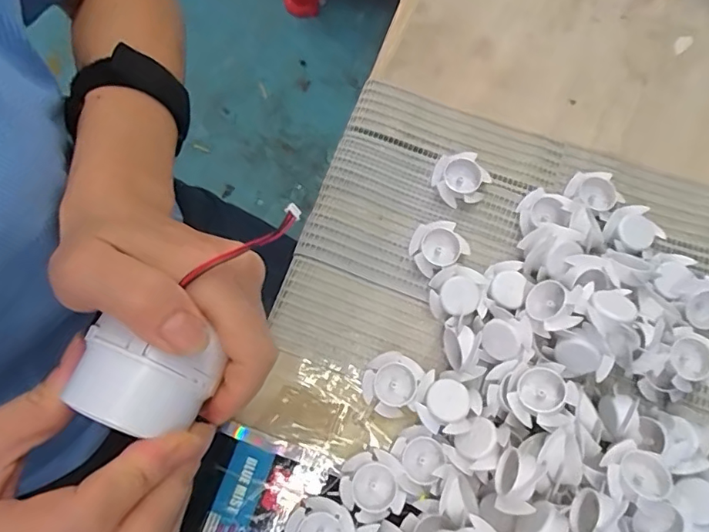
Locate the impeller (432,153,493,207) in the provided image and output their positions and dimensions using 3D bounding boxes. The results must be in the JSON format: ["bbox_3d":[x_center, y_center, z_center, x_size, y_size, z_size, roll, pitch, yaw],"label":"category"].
[{"bbox_3d":[0.078,-0.063,0.380,0.038,0.017,0.039,1,74,-3],"label":"impeller"}]

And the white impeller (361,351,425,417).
[{"bbox_3d":[0.023,0.077,0.339,0.034,0.013,0.039,27,74,4],"label":"white impeller"}]

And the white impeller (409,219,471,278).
[{"bbox_3d":[0.058,-0.014,0.366,0.037,0.014,0.034,-32,78,-12],"label":"white impeller"}]

